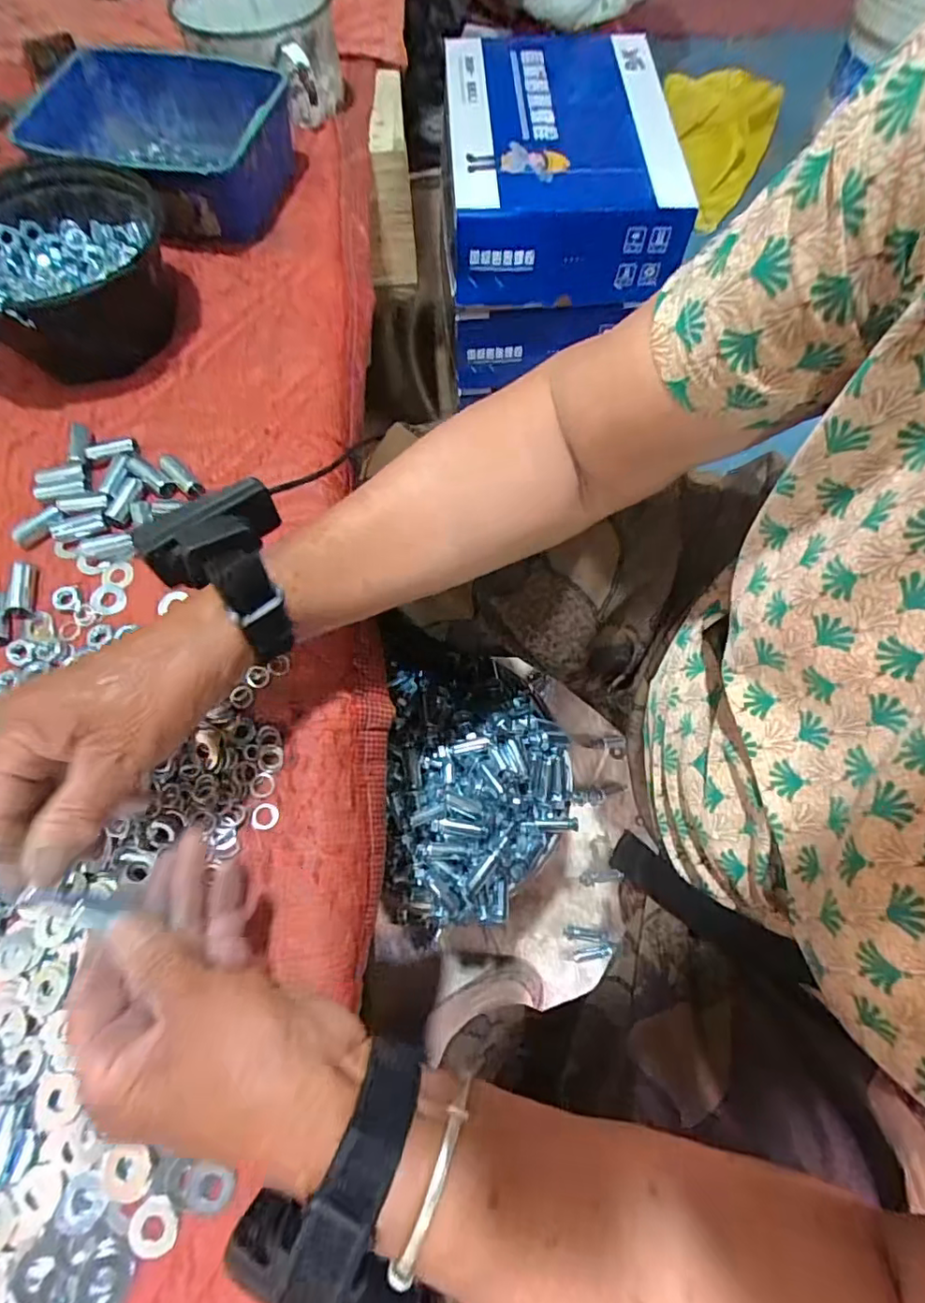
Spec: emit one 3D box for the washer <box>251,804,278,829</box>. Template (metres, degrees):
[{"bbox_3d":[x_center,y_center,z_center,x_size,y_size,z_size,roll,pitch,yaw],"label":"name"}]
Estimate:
[{"bbox_3d":[-0.112,0.093,0.321,0.015,0.004,0.014,0,68,-1],"label":"washer"}]

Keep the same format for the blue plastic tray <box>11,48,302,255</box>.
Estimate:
[{"bbox_3d":[-0.254,-0.444,0.495,0.199,0.065,0.163,6,68,1],"label":"blue plastic tray"}]

